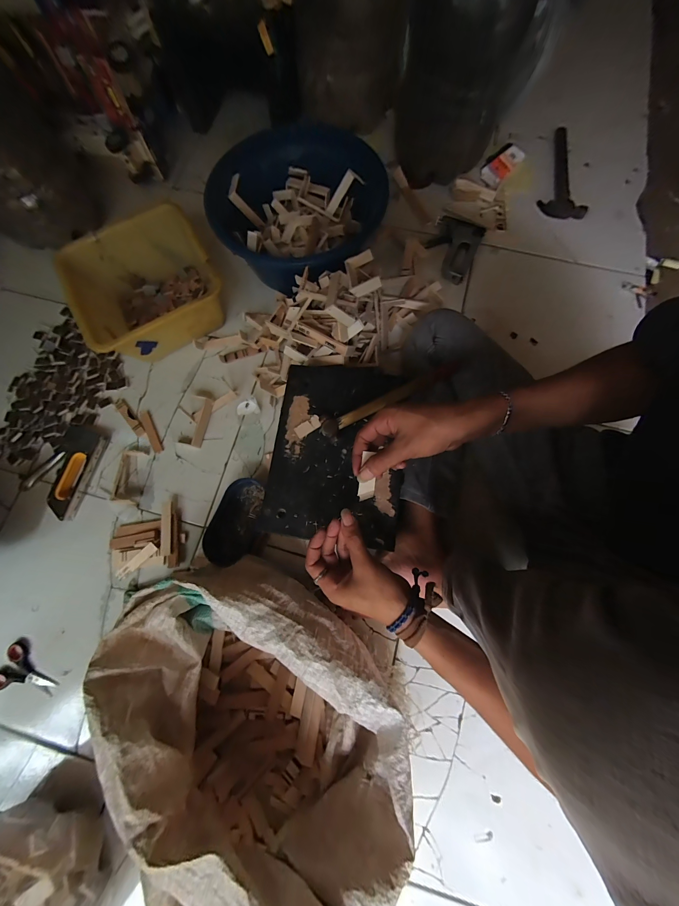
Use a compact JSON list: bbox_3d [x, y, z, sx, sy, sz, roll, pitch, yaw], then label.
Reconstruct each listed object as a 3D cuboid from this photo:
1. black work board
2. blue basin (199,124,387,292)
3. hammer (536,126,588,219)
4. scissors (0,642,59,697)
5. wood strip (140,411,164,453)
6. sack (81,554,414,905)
[{"bbox_3d":[0.001,-0.006,0.478,0.204,0.032,0.282,8,76,2],"label":"black work board"},{"bbox_3d":[-0.088,-0.518,0.632,0.308,0.127,0.300,0,76,1],"label":"blue basin"},{"bbox_3d":[0.576,-0.710,0.750,0.114,0.035,0.278,13,76,5],"label":"hammer"},{"bbox_3d":[-0.549,0.387,0.523,0.110,0.017,0.067,16,77,5],"label":"scissors"},{"bbox_3d":[-0.395,-0.046,0.621,0.021,0.005,0.099,-26,77,-6],"label":"wood strip"},{"bbox_3d":[-0.106,0.351,0.417,0.298,0.172,0.429,-36,78,-7],"label":"sack"}]

